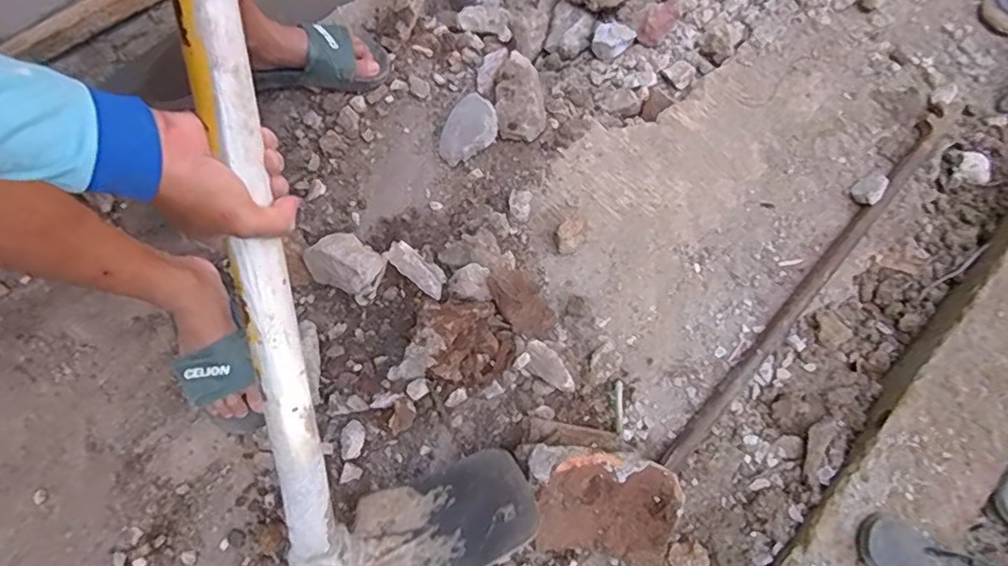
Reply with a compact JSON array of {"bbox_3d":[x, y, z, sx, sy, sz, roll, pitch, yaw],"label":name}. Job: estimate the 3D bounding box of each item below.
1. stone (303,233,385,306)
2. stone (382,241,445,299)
[{"bbox_3d":[-0.217,-0.028,0.797,0.116,0.060,0.075,28,74,10],"label":"stone"},{"bbox_3d":[-0.116,-0.018,0.791,0.089,0.051,0.044,35,75,12],"label":"stone"}]

